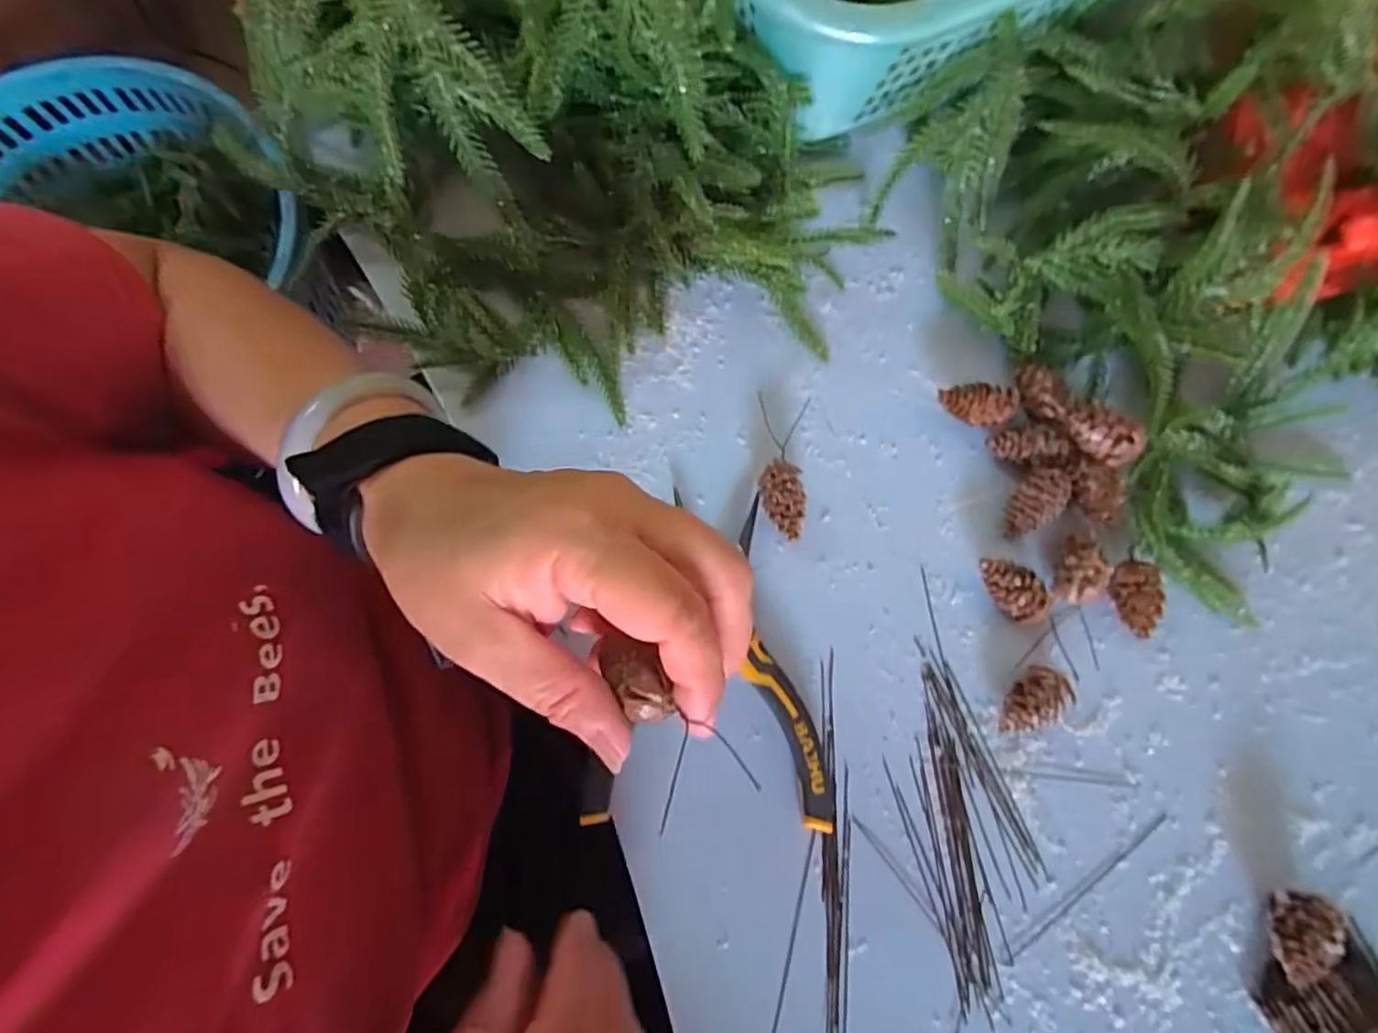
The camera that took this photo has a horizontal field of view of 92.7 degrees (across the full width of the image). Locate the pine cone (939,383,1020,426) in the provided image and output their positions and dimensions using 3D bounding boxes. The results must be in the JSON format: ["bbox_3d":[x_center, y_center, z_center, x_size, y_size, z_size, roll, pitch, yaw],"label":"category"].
[{"bbox_3d":[0.143,-0.053,0.323,0.039,0.022,0.019,0,78,-1],"label":"pine cone"}]

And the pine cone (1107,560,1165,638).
[{"bbox_3d":[0.206,0.039,0.306,0.022,0.022,0.034,-4,78,-2],"label":"pine cone"}]

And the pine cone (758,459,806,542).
[{"bbox_3d":[0.043,-0.007,0.311,0.020,0.024,0.034,-4,78,-2],"label":"pine cone"}]

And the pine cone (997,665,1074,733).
[{"bbox_3d":[0.154,0.084,0.296,0.036,0.020,0.024,-25,79,-6],"label":"pine cone"}]

